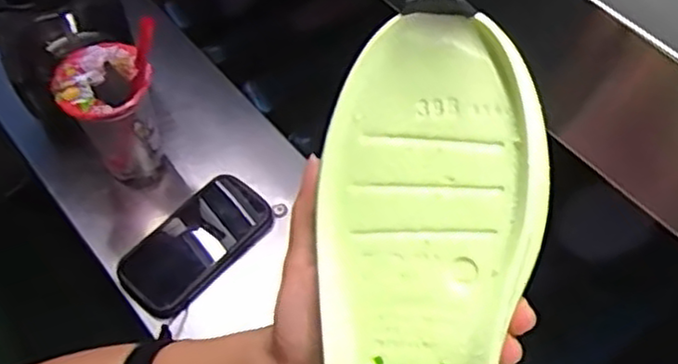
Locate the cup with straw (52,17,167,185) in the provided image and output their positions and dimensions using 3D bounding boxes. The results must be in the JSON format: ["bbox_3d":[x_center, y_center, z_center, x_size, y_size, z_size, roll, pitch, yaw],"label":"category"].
[{"bbox_3d":[-0.225,-0.078,0.714,0.085,0.194,0.090,-1,59,1],"label":"cup with straw"}]

